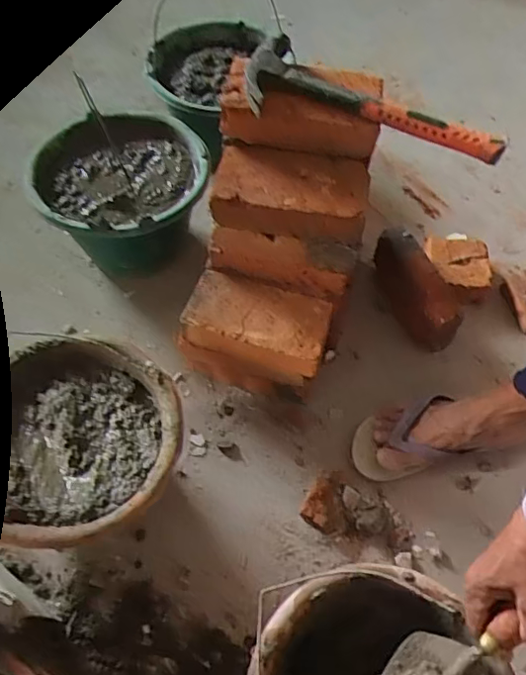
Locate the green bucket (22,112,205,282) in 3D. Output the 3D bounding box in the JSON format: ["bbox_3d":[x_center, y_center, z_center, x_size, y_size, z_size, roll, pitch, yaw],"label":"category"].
[{"bbox_3d":[-0.211,-0.201,0.895,0.227,0.196,0.232,1,59,-2],"label":"green bucket"}]

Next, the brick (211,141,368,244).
[{"bbox_3d":[0.033,-0.177,0.680,0.181,0.058,0.096,6,58,3],"label":"brick"}]

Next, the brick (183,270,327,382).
[{"bbox_3d":[-0.006,-0.015,0.766,0.187,0.080,0.098,16,59,9],"label":"brick"}]

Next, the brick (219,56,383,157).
[{"bbox_3d":[0.045,-0.278,0.667,0.183,0.072,0.078,4,58,2],"label":"brick"}]

